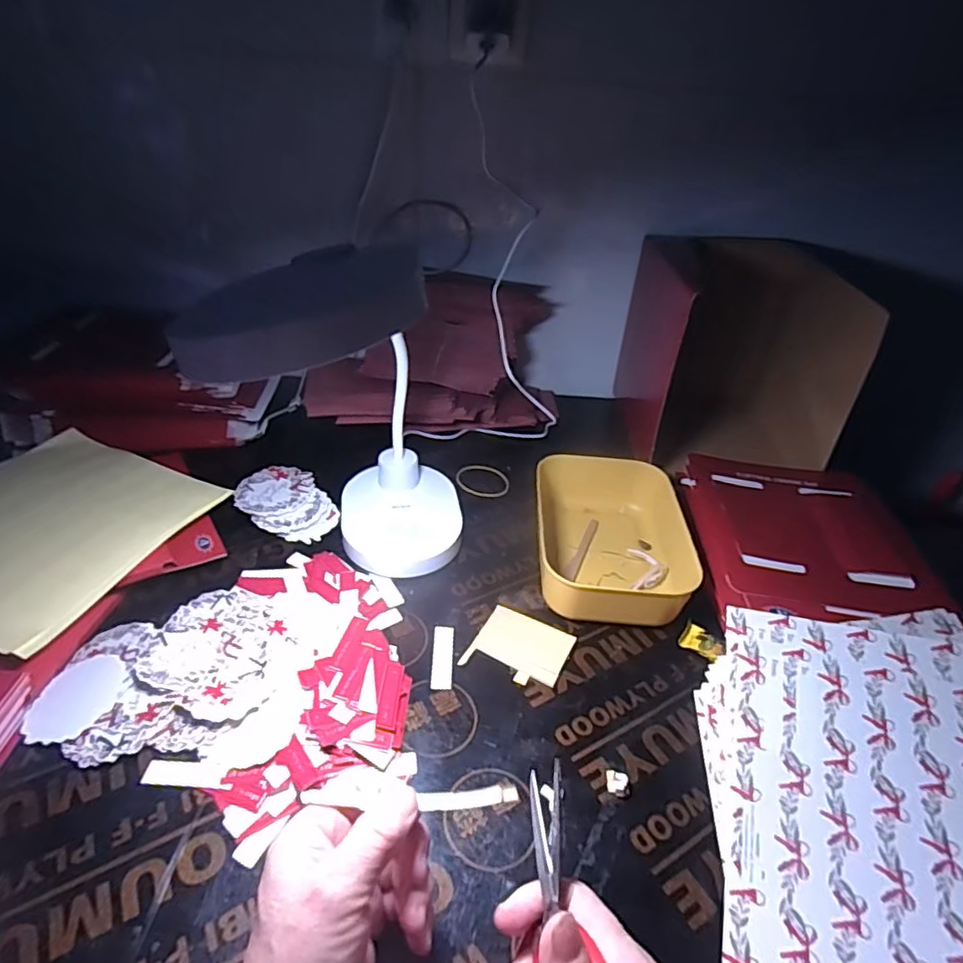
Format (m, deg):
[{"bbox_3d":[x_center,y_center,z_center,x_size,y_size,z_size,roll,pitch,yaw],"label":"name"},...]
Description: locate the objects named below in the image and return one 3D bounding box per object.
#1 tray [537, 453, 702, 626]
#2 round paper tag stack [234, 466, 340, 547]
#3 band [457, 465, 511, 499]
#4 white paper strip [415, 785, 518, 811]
[{"bbox_3d":[0.128,0.054,0.572,0.136,0.061,0.188,4,36,-1],"label":"tray"},{"bbox_3d":[-0.202,0.020,0.615,0.106,0.013,0.080,28,44,6],"label":"round paper tag stack"},{"bbox_3d":[0.002,-0.003,0.686,0.062,0.006,0.058,8,36,4],"label":"band"},{"bbox_3d":[-0.006,0.163,0.301,0.050,0.009,0.008,-9,36,6],"label":"white paper strip"}]

